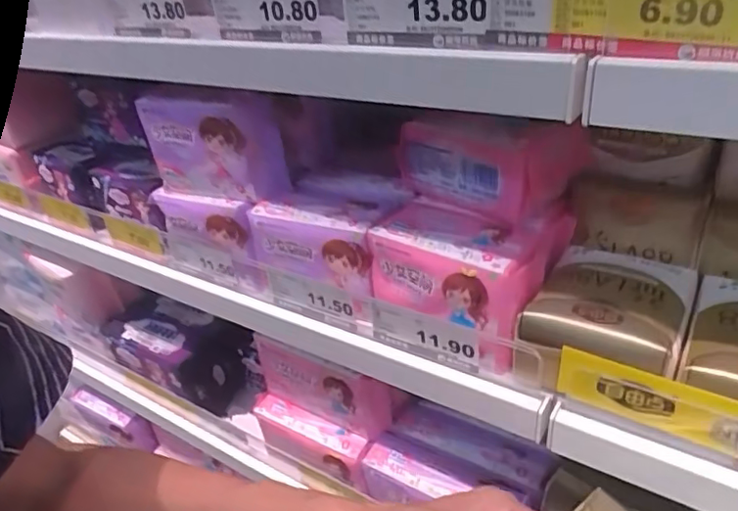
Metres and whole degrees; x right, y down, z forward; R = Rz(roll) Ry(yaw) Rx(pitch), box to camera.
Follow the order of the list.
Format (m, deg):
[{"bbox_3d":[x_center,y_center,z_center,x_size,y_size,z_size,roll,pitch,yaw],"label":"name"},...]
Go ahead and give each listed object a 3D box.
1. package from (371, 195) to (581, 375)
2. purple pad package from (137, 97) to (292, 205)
[{"bbox_3d":[0.075,0.008,0.435,0.126,0.075,0.102,14,36,31],"label":"package"},{"bbox_3d":[-0.132,-0.095,0.493,0.129,0.084,0.038,12,35,29],"label":"purple pad package"}]

